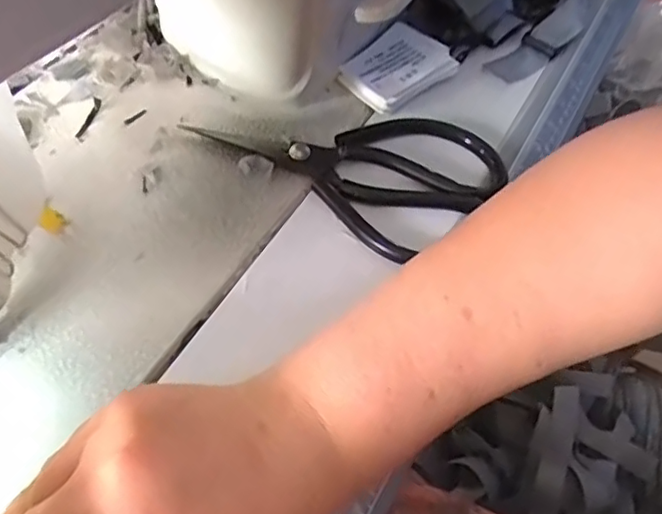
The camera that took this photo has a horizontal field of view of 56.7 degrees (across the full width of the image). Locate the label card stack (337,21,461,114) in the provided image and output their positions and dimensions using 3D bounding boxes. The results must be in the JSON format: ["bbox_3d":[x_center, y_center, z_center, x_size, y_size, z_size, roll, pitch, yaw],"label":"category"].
[{"bbox_3d":[0.045,-0.125,0.404,0.051,0.017,0.072,40,61,18],"label":"label card stack"}]

